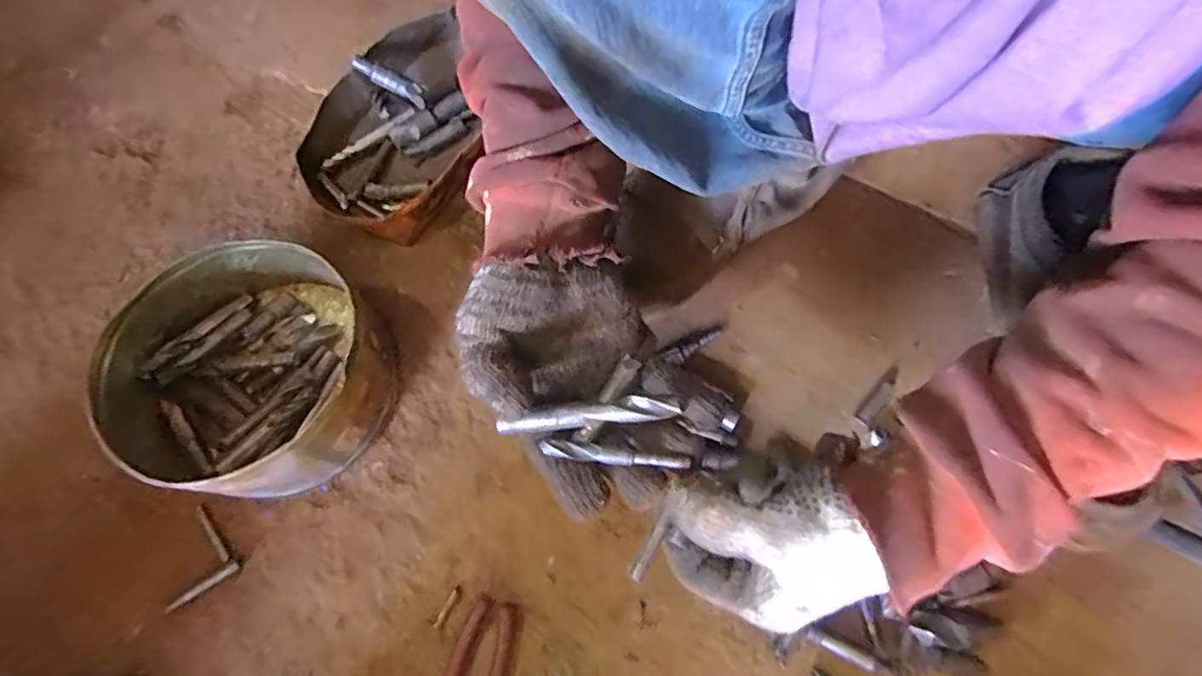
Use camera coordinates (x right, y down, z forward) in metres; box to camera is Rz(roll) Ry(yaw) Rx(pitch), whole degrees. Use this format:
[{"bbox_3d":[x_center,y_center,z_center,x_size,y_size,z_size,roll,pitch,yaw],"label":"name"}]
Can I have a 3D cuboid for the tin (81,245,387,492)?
[{"bbox_3d":[-0.276,0.022,0.459,0.194,0.088,0.187,0,68,1],"label":"tin"}]

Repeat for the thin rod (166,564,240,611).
[{"bbox_3d":[-0.307,0.192,0.434,0.052,0.010,0.008,-35,74,-11],"label":"thin rod"}]

